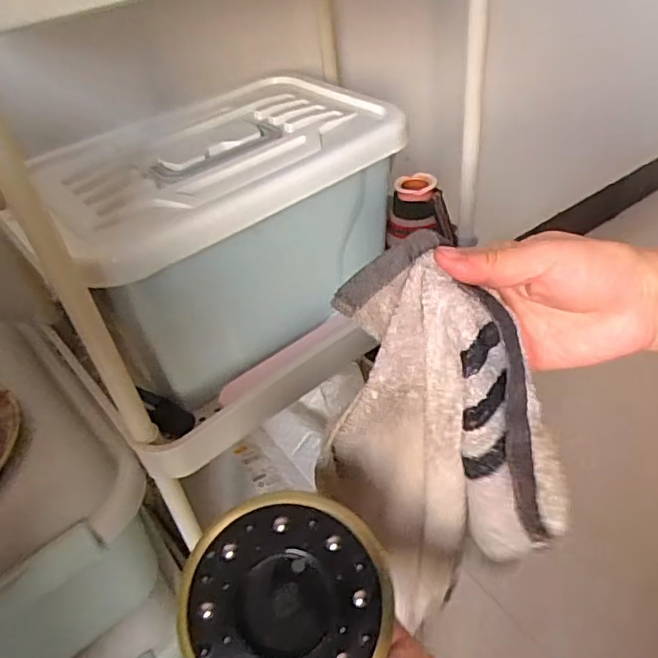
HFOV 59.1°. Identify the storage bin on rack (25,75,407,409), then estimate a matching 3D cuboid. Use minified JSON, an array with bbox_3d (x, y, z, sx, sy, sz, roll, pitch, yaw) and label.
[{"bbox_3d":[-0.075,-0.084,0.488,0.257,0.153,0.187,-26,45,-21],"label":"storage bin on rack"}]

